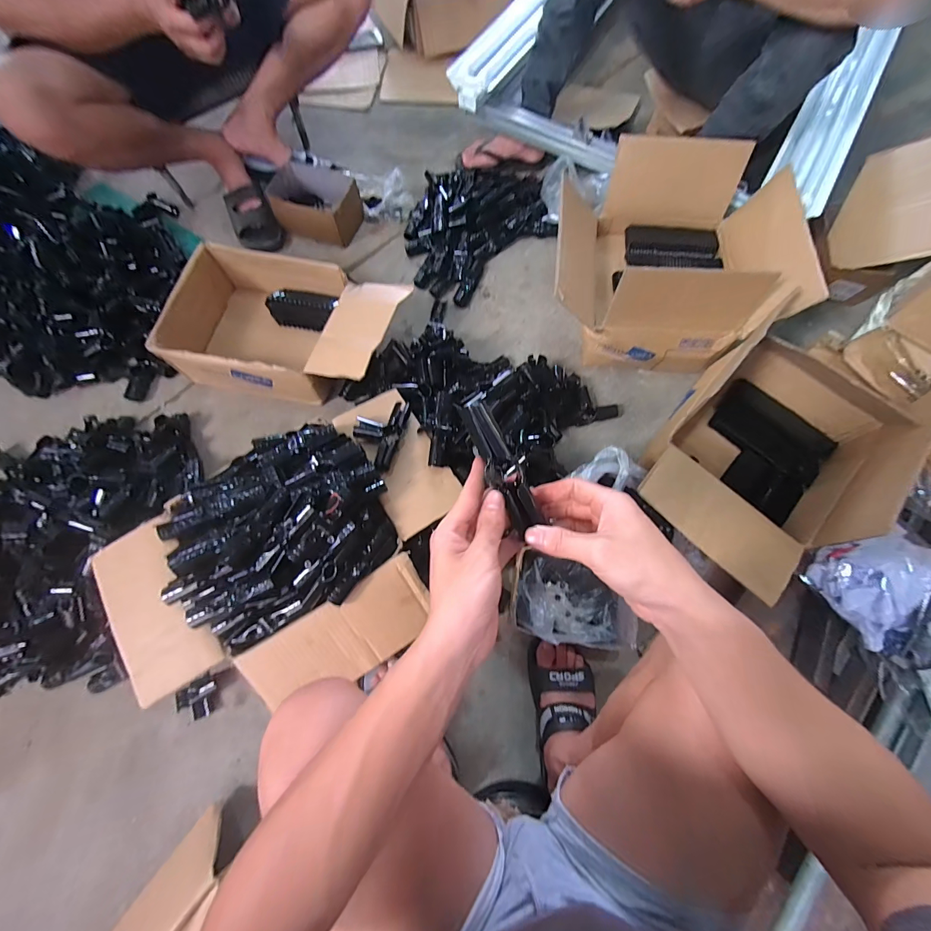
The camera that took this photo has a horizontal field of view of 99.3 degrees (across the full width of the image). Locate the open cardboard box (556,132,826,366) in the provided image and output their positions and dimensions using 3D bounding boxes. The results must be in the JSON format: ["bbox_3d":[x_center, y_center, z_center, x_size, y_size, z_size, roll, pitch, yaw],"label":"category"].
[{"bbox_3d":[0.400,-0.428,0.843,0.435,0.252,0.374,5,71,1],"label":"open cardboard box"}]

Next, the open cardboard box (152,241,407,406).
[{"bbox_3d":[-0.376,-0.295,0.853,0.458,0.160,0.281,12,72,4],"label":"open cardboard box"}]

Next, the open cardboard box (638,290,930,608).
[{"bbox_3d":[0.525,-0.029,0.709,0.295,0.238,0.464,42,76,12],"label":"open cardboard box"}]

